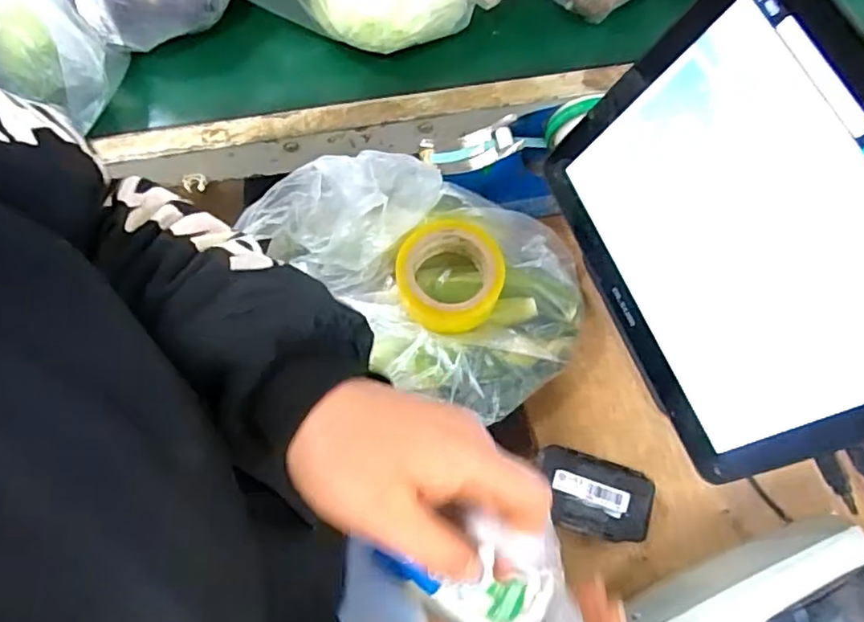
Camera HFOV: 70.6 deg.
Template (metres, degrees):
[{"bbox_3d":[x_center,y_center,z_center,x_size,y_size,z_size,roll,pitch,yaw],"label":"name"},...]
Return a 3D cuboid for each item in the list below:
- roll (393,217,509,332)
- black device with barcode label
[{"bbox_3d":[0.019,-0.037,0.642,0.109,0.045,0.110,0,70,-1],"label":"roll"},{"bbox_3d":[0.169,0.195,0.643,0.118,0.019,0.078,16,71,5],"label":"black device with barcode label"}]

